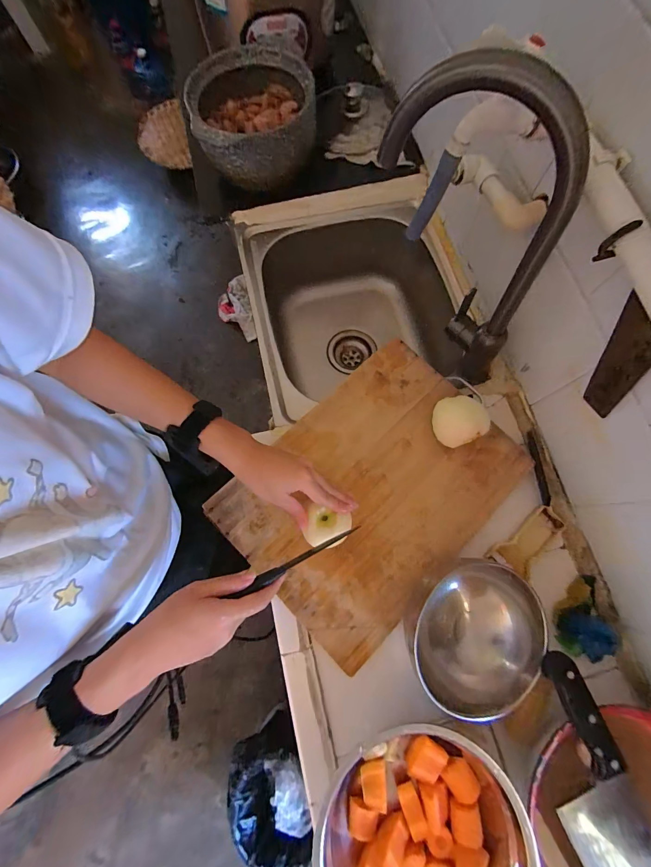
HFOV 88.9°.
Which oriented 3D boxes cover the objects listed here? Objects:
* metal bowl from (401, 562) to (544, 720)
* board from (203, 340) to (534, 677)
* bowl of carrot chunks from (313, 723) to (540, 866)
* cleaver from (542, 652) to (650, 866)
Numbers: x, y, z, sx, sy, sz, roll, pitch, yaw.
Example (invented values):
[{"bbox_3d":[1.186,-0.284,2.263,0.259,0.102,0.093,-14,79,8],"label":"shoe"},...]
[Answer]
[{"bbox_3d":[0.167,0.225,0.380,0.120,0.061,0.152,29,77,8],"label":"metal bowl"},{"bbox_3d":[0.070,0.076,0.451,0.368,0.013,0.275,-41,81,-13],"label":"board"},{"bbox_3d":[0.105,0.420,0.346,0.205,0.073,0.209,0,75,1],"label":"bowl of carrot chunks"},{"bbox_3d":[0.281,0.388,0.318,0.083,0.027,0.303,-21,75,-5],"label":"cleaver"}]

